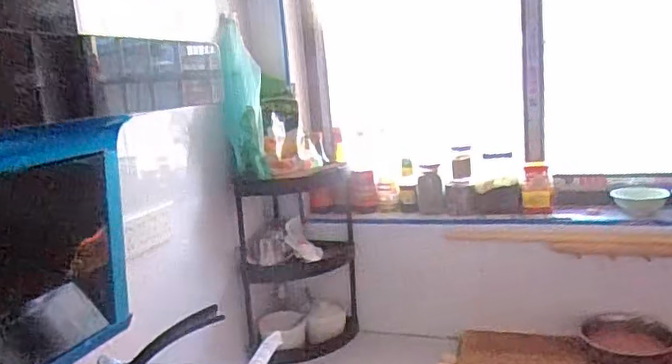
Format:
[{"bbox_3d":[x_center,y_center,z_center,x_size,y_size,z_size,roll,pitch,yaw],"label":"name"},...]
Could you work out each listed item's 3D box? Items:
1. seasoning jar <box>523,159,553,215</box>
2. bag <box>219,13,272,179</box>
[{"bbox_3d":[0.541,0.018,1.554,0.076,0.125,0.060,-1,12,16],"label":"seasoning jar"},{"bbox_3d":[-0.238,-0.208,1.470,0.102,0.381,0.106,-6,11,-8],"label":"bag"}]

